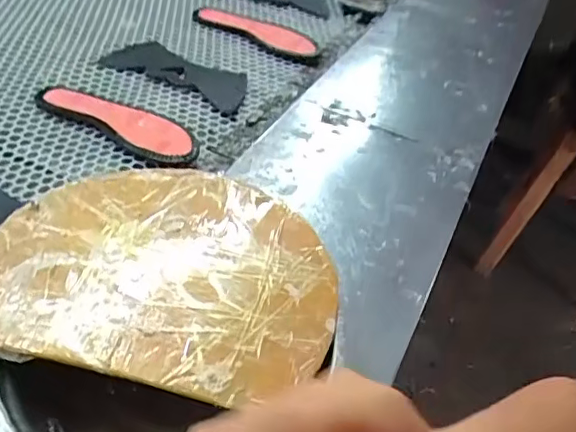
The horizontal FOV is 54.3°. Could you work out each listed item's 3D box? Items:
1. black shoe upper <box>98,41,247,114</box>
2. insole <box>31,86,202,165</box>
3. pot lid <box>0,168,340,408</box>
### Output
[{"bbox_3d":[-0.141,-0.194,0.756,0.198,0.023,0.099,26,45,17],"label":"black shoe upper"},{"bbox_3d":[-0.195,-0.118,0.657,0.228,0.016,0.085,30,47,20],"label":"insole"},{"bbox_3d":[-0.084,0.033,0.400,0.233,0.018,0.186,12,43,2],"label":"pot lid"}]

